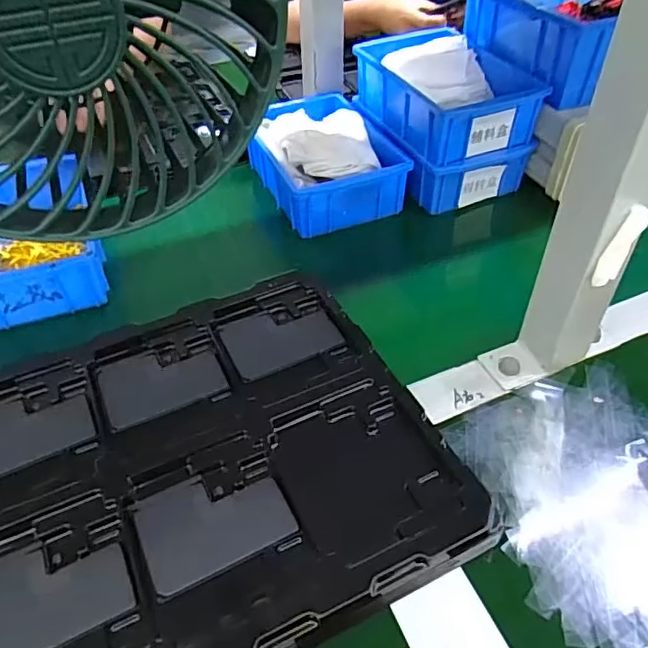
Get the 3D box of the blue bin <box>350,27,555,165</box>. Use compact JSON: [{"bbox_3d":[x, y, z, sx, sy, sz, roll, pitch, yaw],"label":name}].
[{"bbox_3d":[0.134,-0.269,0.664,0.143,0.064,0.215,-21,49,-18],"label":"blue bin"}]

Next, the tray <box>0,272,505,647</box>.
[{"bbox_3d":[-0.092,0.098,0.398,0.317,0.033,0.279,-21,49,-18],"label":"tray"}]

